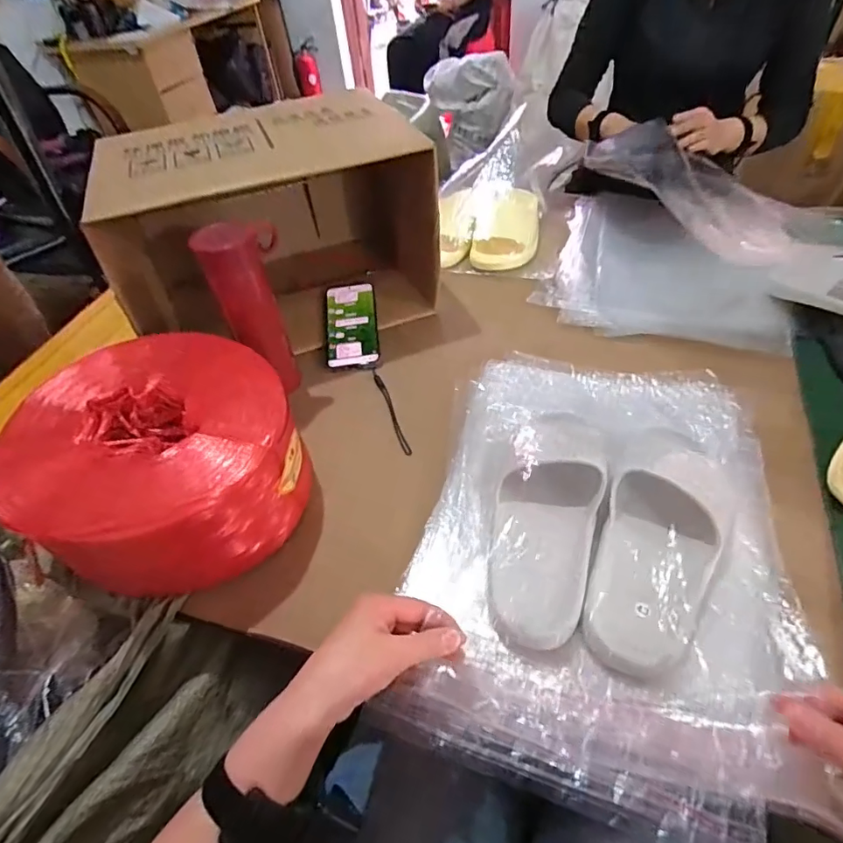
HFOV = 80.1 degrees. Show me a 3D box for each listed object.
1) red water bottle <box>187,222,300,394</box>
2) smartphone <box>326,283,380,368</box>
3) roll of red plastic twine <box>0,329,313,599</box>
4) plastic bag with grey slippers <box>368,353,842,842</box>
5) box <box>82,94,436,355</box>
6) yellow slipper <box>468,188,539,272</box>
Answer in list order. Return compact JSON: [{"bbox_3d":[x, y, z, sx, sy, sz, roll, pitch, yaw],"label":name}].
[{"bbox_3d":[-0.201,-0.138,0.629,0.080,0.210,0.079,-17,48,-8],"label":"red water bottle"},{"bbox_3d":[-0.104,-0.146,0.744,0.074,0.010,0.160,-7,59,0],"label":"smartphone"},{"bbox_3d":[-0.271,0.041,0.526,0.270,0.140,0.238,16,52,21],"label":"roll of red plastic twine"},{"bbox_3d":[0.174,0.093,0.493,0.324,0.080,0.458,11,49,16],"label":"plastic bag with grey slippers"},{"bbox_3d":[-0.217,-0.286,0.746,0.404,0.255,0.321,-20,49,-10],"label":"box"},{"bbox_3d":[0.153,-0.360,0.885,0.110,0.079,0.225,5,49,12],"label":"yellow slipper"}]

